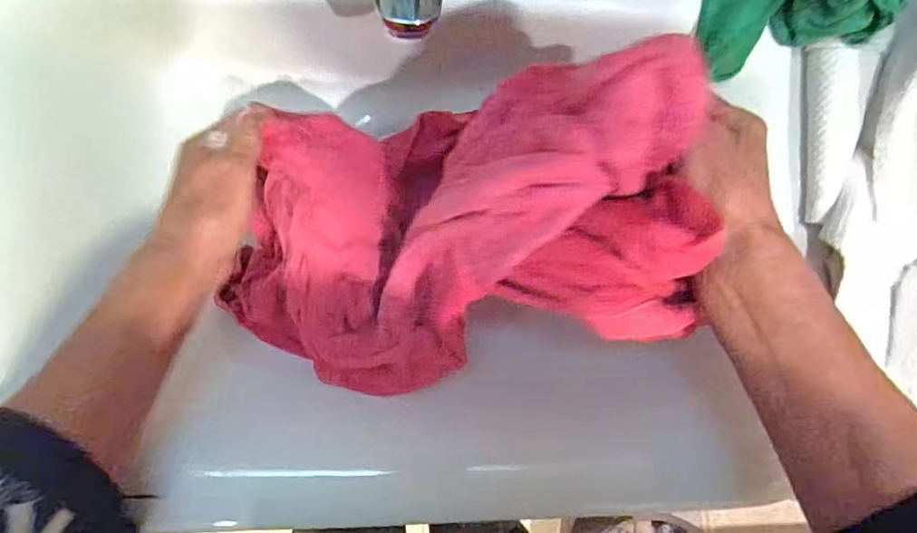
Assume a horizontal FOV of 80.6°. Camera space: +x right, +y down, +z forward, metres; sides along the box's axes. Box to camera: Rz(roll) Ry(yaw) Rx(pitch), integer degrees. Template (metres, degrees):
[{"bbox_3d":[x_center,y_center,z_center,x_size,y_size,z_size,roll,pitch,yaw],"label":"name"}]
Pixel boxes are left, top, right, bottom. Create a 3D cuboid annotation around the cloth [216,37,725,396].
[{"bbox_3d":[-0.017,-0.017,0.300,0.241,0.178,0.158,-14,93,-6],"label":"cloth"}]

